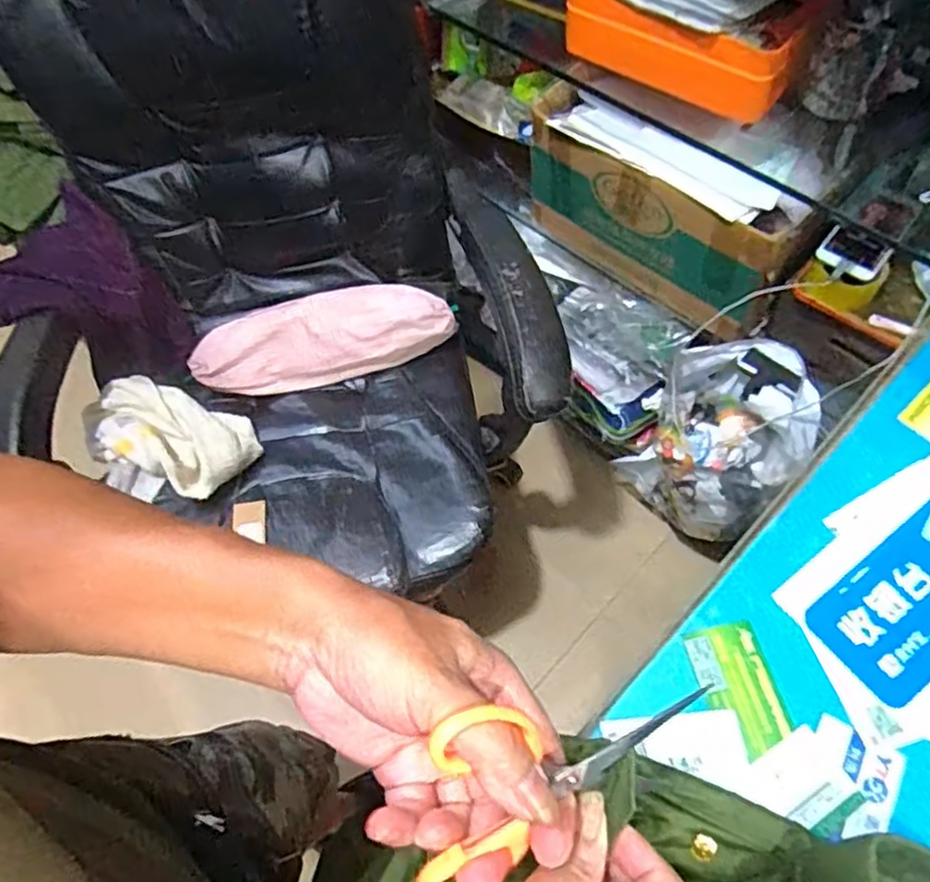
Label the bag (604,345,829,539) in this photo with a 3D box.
[{"bbox_3d":[0.410,0.038,1.167,0.208,0.427,0.198,-15,62,-3],"label":"bag"}]

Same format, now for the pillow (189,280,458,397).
[{"bbox_3d":[-0.219,-0.164,1.053,0.396,0.101,0.109,-15,62,-3],"label":"pillow"}]

